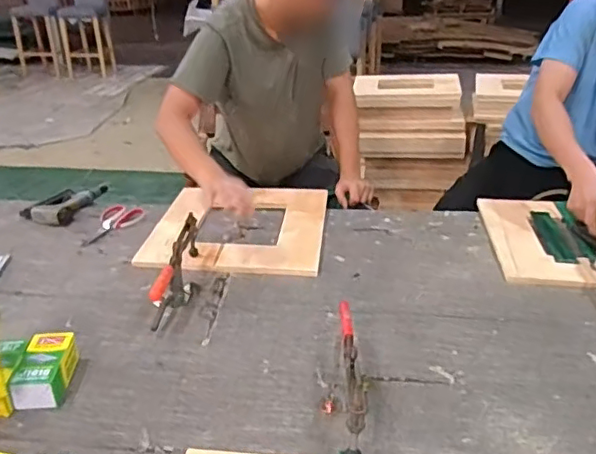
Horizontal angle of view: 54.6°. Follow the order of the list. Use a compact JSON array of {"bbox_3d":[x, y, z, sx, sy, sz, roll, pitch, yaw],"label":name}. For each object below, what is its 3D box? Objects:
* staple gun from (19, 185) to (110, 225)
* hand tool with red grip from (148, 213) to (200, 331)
[{"bbox_3d":[-0.620,-0.069,1.528,0.141,0.039,0.247,3,25,7],"label":"staple gun"},{"bbox_3d":[-0.229,0.080,1.137,0.046,0.108,0.273,3,25,6],"label":"hand tool with red grip"}]

